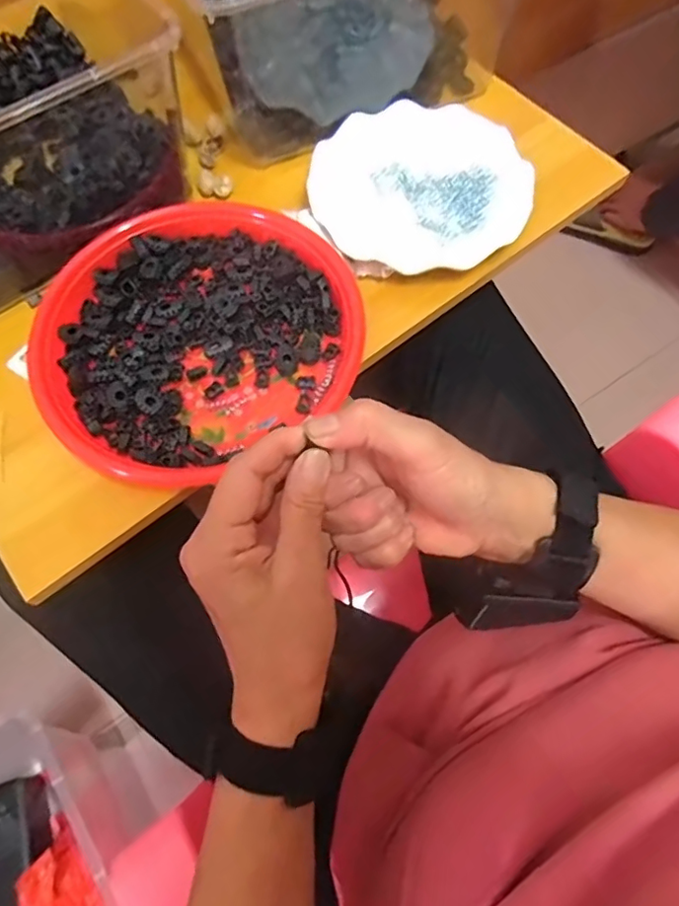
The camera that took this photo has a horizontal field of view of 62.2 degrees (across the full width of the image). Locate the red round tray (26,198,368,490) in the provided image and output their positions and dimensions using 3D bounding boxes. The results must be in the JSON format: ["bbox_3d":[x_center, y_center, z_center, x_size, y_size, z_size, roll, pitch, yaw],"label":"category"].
[{"bbox_3d":[-0.108,-0.094,0.427,0.233,0.019,0.216,0,68,1],"label":"red round tray"}]

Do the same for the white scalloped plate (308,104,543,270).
[{"bbox_3d":[0.069,-0.229,0.482,0.180,0.027,0.157,9,68,4],"label":"white scalloped plate"}]

